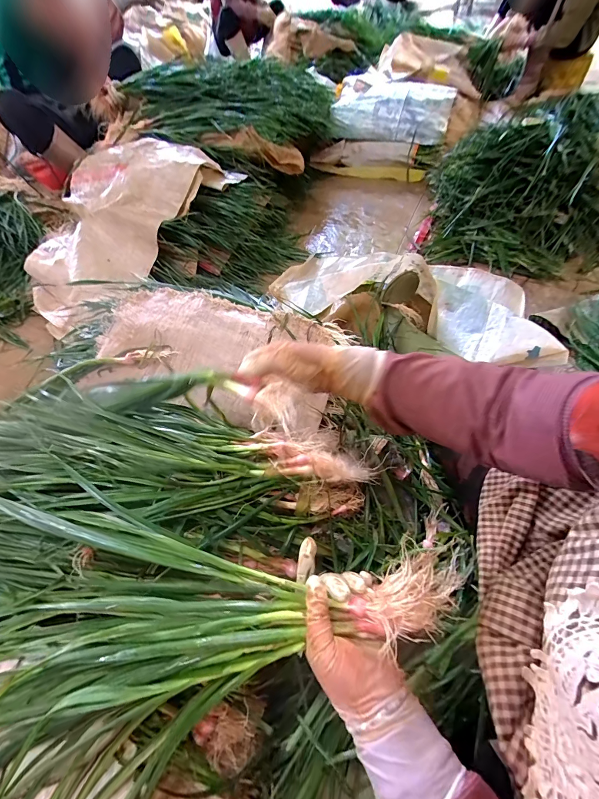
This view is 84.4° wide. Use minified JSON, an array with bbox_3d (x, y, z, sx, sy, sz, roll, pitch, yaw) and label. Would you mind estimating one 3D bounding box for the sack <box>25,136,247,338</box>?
[{"bbox_3d":[-0.626,-0.579,1.047,0.576,0.149,0.735,30,86,21],"label":"sack"}]

